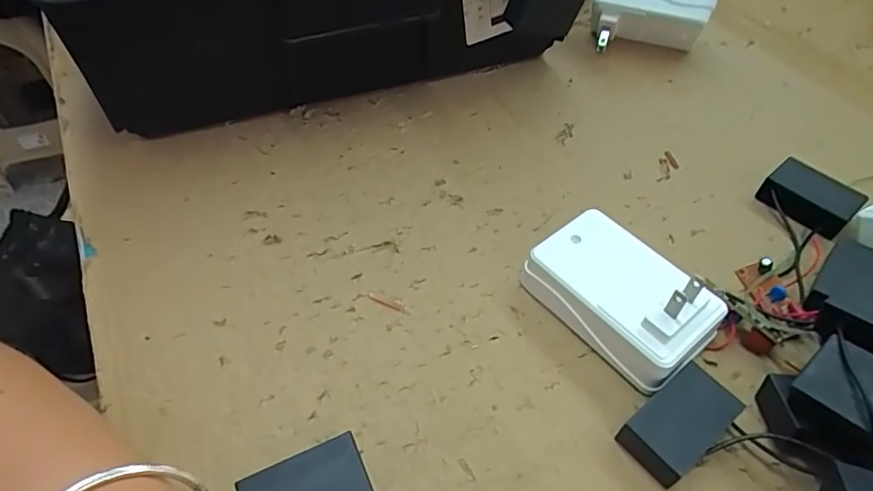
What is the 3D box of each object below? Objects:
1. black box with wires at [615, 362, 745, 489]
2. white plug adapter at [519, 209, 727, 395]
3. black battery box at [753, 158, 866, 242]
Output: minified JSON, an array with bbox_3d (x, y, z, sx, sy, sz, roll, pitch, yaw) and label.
[{"bbox_3d":[0.105,0.077,0.230,0.047,0.020,0.028,-33,58,-25],"label":"black box with wires"},{"bbox_3d":[0.089,0.023,0.262,0.054,0.038,0.087,-29,56,-23],"label":"white plug adapter"},{"bbox_3d":[0.222,-0.028,0.319,0.034,0.017,0.047,-32,57,-24],"label":"black battery box"}]

